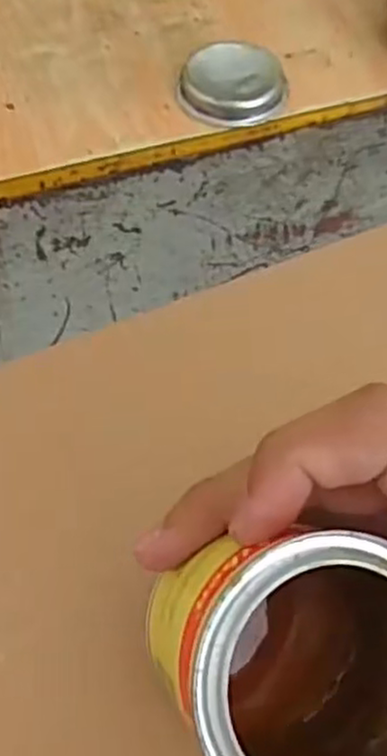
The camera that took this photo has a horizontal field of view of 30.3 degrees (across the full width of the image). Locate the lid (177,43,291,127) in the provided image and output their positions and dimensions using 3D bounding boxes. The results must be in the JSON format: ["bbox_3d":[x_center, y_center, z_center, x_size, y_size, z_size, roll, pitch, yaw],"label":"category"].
[{"bbox_3d":[0.018,-0.130,0.317,0.046,0.012,0.046,0,59,0],"label":"lid"}]

